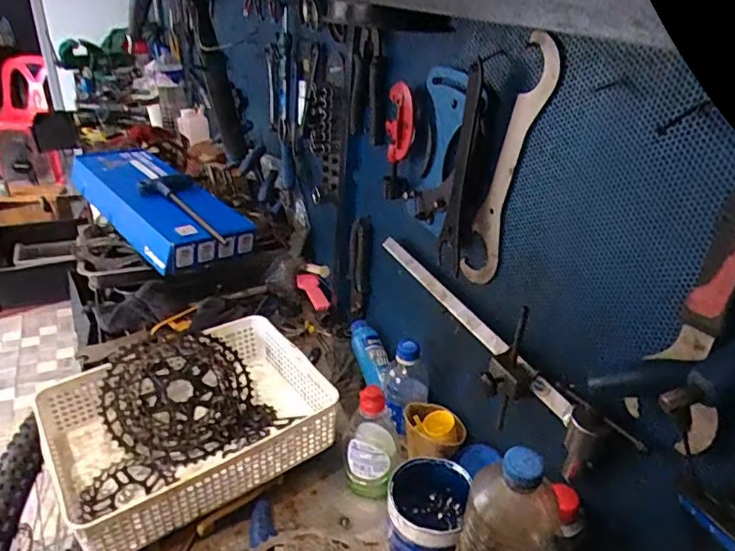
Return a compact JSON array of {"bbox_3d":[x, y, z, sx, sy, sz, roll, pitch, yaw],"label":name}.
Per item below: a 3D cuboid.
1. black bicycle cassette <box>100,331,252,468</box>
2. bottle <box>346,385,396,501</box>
[{"bbox_3d":[-0.260,0.173,0.761,0.184,0.045,0.184,11,53,-15],"label":"black bicycle cassette"},{"bbox_3d":[0.009,0.214,0.705,0.068,0.162,0.051,11,30,11],"label":"bottle"}]

